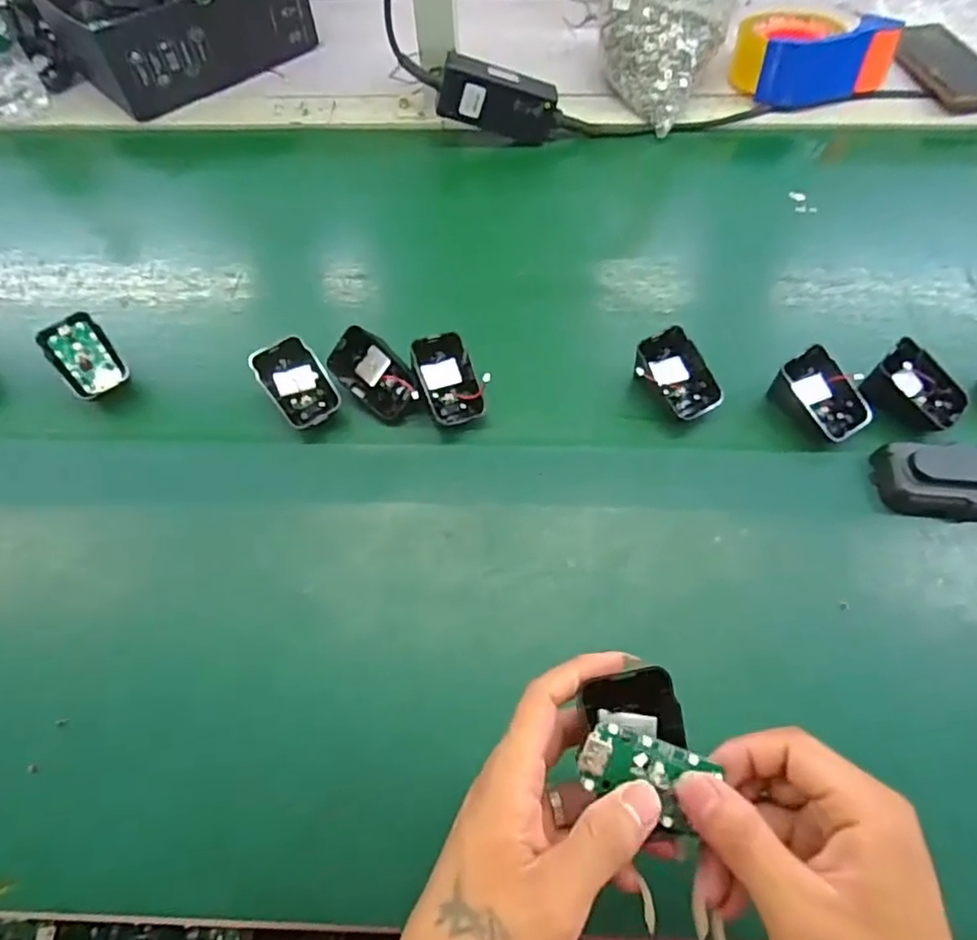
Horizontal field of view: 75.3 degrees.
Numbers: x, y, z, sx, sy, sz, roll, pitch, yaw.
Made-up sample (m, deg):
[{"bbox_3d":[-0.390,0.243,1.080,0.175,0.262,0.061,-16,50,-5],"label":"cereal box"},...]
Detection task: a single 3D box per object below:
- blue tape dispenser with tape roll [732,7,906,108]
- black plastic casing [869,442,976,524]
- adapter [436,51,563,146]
[{"bbox_3d":[0.338,-0.449,0.669,0.149,0.064,0.096,-4,61,3],"label":"blue tape dispenser with tape roll"},{"bbox_3d":[0.324,0.009,0.433,0.101,0.025,0.047,5,62,8],"label":"black plastic casing"},{"bbox_3d":[0.013,-0.368,0.632,0.122,0.058,0.030,7,58,-20],"label":"adapter"}]

